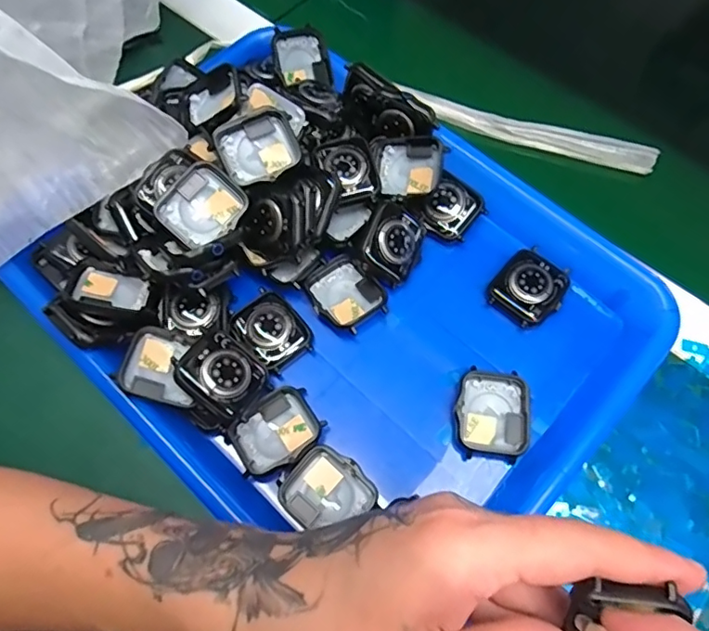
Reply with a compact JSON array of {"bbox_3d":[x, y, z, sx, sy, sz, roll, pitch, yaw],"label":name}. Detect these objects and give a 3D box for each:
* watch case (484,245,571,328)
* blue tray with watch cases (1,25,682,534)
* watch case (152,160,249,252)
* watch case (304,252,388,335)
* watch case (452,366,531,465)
[{"bbox_3d":[0.104,-0.017,0.312,0.038,0.012,0.046,39,72,13],"label":"watch case"},{"bbox_3d":[-0.015,-0.026,0.299,0.324,0.050,0.256,42,73,14],"label":"blue tray with watch cases"},{"bbox_3d":[-0.082,-0.059,0.285,0.037,0.011,0.042,45,77,-13],"label":"watch case"},{"bbox_3d":[-0.005,-0.012,0.311,0.039,0.013,0.044,-33,72,-13],"label":"watch case"},{"bbox_3d":[0.073,0.054,0.285,0.039,0.011,0.046,7,68,2],"label":"watch case"}]

